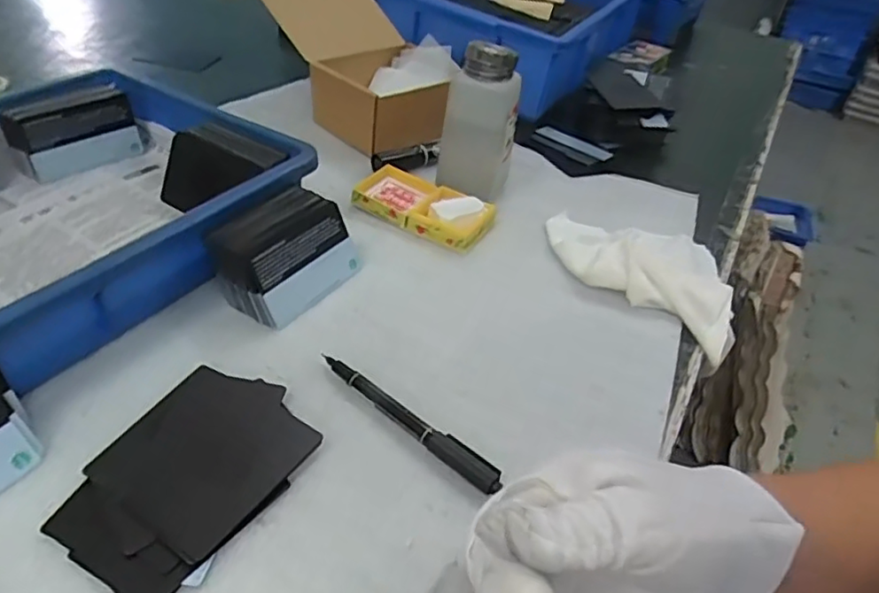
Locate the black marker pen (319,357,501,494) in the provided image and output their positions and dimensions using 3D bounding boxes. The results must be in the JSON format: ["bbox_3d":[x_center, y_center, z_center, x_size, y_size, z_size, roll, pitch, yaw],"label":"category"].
[{"bbox_3d":[-0.019,0.069,0.352,0.127,0.010,0.015,30,44,26],"label":"black marker pen"}]

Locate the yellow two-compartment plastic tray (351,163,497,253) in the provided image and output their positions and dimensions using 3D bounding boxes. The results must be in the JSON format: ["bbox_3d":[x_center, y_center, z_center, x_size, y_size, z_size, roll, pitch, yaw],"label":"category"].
[{"bbox_3d":[-0.016,-0.076,0.509,0.117,0.024,0.057,22,41,19],"label":"yellow two-compartment plastic tray"}]

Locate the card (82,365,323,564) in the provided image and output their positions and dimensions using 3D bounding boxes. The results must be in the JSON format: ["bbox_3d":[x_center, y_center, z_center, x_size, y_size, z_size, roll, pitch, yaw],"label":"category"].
[{"bbox_3d":[-0.121,0.079,0.319,0.083,0.005,0.087,30,44,18],"label":"card"}]

